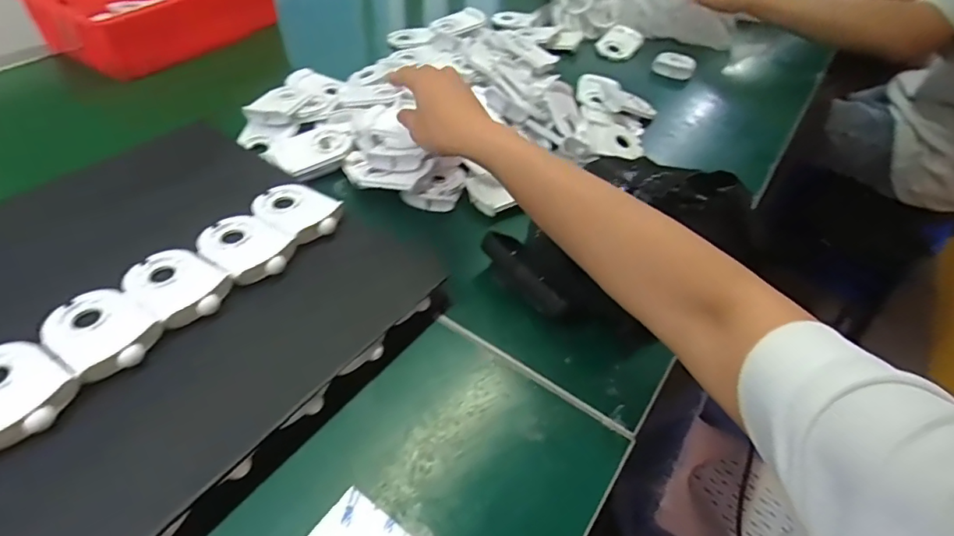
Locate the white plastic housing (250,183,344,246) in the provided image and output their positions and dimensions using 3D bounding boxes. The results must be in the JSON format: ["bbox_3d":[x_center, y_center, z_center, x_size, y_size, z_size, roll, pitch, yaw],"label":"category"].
[{"bbox_3d":[-0.166,-0.055,0.475,0.087,0.018,0.055,34,53,24],"label":"white plastic housing"}]

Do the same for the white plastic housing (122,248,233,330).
[{"bbox_3d":[-0.238,0.012,0.411,0.087,0.015,0.058,32,52,22],"label":"white plastic housing"}]

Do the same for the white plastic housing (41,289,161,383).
[{"bbox_3d":[-0.271,0.045,0.370,0.084,0.013,0.057,29,51,21],"label":"white plastic housing"}]

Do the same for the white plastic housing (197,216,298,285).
[{"bbox_3d":[-0.197,-0.021,0.439,0.088,0.014,0.057,34,53,24],"label":"white plastic housing"}]

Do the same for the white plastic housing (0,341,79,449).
[{"bbox_3d":[-0.309,0.080,0.339,0.087,0.012,0.059,29,51,20],"label":"white plastic housing"}]

